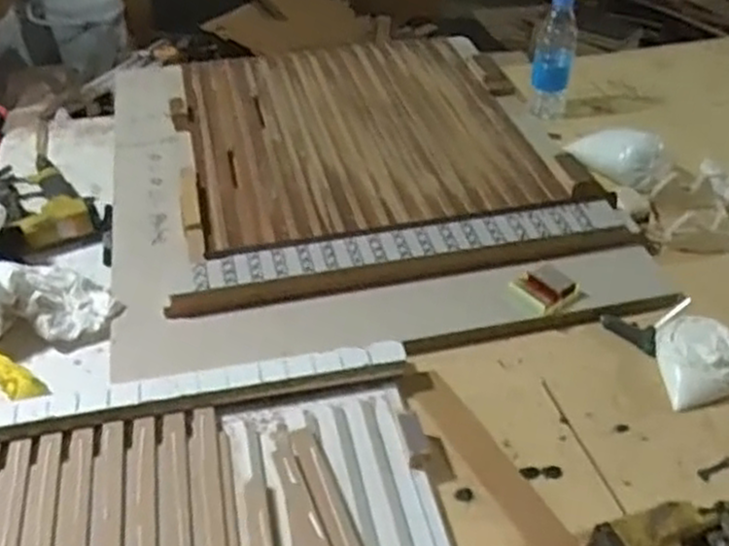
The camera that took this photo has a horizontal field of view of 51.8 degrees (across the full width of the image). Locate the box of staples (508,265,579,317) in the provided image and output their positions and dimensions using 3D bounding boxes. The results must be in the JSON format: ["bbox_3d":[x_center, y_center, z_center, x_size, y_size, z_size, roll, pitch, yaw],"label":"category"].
[{"bbox_3d":[0.223,0.016,0.920,0.072,0.020,0.055,-27,47,-27],"label":"box of staples"}]

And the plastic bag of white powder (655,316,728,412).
[{"bbox_3d":[0.387,0.099,0.854,0.099,0.043,0.125,8,42,10],"label":"plastic bag of white powder"}]

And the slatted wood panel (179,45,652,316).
[{"bbox_3d":[0.004,-0.212,1.192,0.590,0.038,0.692,-7,39,-9],"label":"slatted wood panel"}]

